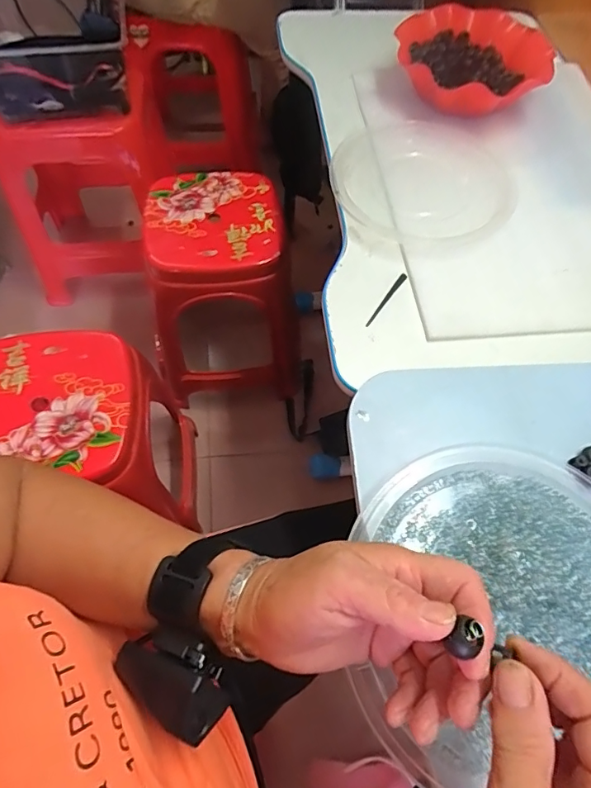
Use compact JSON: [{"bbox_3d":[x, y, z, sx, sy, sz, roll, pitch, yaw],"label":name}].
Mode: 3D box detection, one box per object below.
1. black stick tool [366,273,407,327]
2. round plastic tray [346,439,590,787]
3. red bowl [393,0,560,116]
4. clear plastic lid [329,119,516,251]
[{"bbox_3d":[0.104,-0.107,0.545,0.007,0.008,0.086,32,65,14],"label":"black stick tool"},{"bbox_3d":[0.157,0.139,0.334,0.227,0.029,0.216,-2,62,-3],"label":"round plastic tray"},{"bbox_3d":[0.256,-0.489,0.704,0.220,0.050,0.196,-1,62,-3],"label":"red bowl"},{"bbox_3d":[0.160,-0.271,0.610,0.219,0.032,0.196,-4,62,-5],"label":"clear plastic lid"}]

